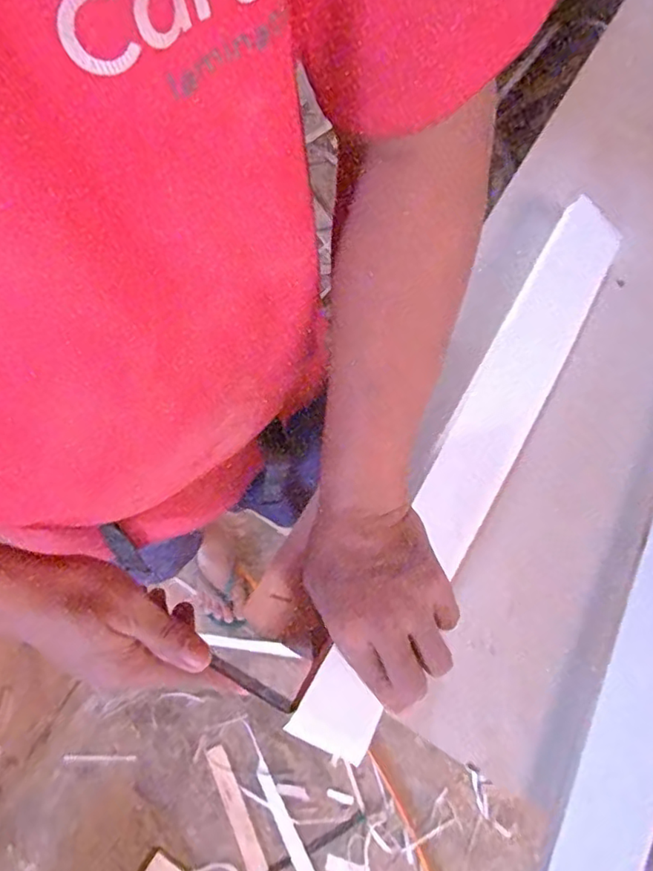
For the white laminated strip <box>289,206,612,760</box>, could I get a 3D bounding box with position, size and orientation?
[{"bbox_3d":[0.120,0.010,0.462,0.068,0.014,0.490,37,74,-18],"label":"white laminated strip"}]

